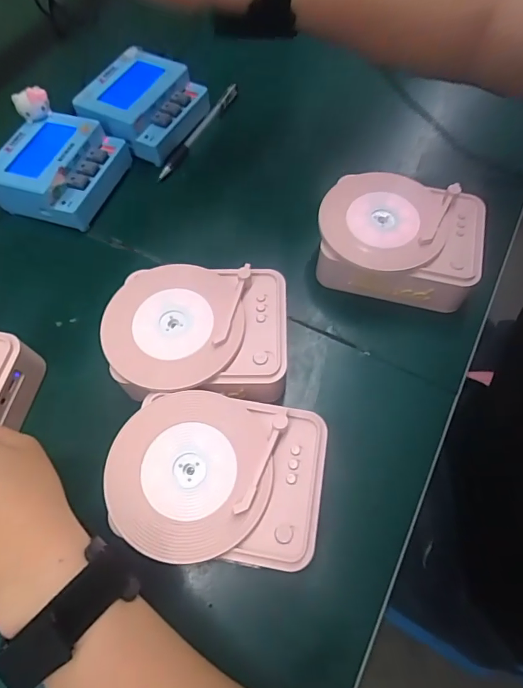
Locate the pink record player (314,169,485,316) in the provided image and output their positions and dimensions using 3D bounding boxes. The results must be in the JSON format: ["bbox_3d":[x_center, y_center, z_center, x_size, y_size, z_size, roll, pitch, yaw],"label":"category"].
[{"bbox_3d":[0.114,-0.086,0.365,0.131,0.053,0.104,12,65,7],"label":"pink record player"}]

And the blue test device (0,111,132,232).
[{"bbox_3d":[-0.194,-0.169,0.417,0.103,0.051,0.101,17,66,10],"label":"blue test device"}]

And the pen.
[{"bbox_3d":[-0.065,-0.232,0.466,0.013,0.016,0.155,25,67,13],"label":"pen"}]

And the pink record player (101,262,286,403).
[{"bbox_3d":[-0.046,-0.004,0.329,0.128,0.052,0.102,-2,64,0],"label":"pink record player"}]

